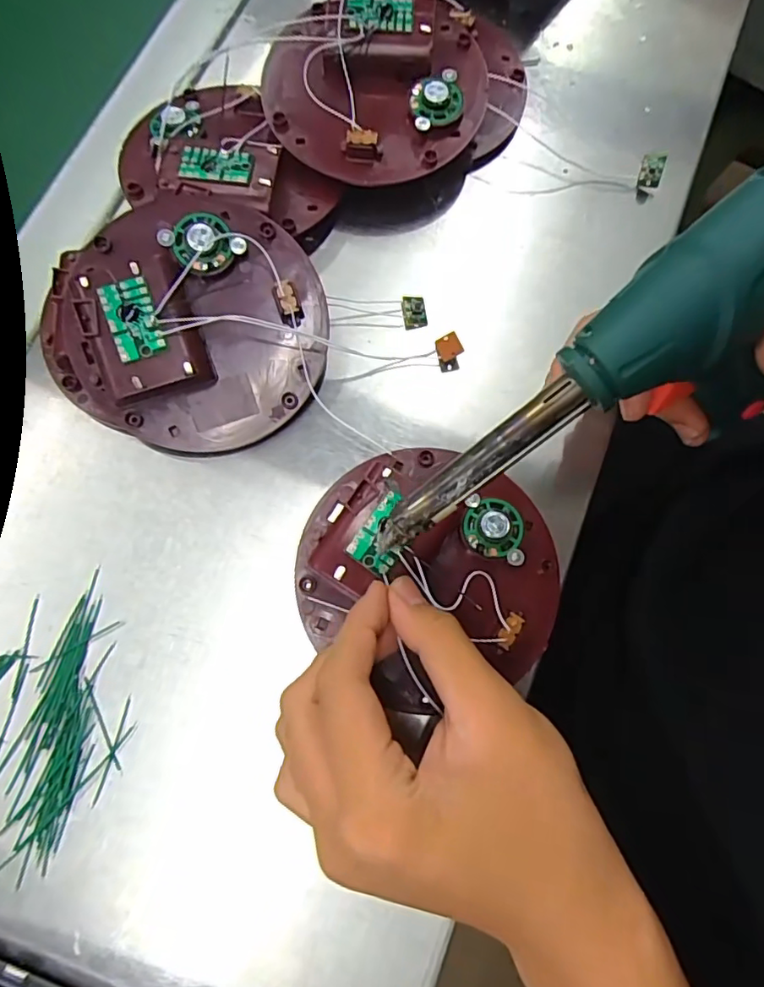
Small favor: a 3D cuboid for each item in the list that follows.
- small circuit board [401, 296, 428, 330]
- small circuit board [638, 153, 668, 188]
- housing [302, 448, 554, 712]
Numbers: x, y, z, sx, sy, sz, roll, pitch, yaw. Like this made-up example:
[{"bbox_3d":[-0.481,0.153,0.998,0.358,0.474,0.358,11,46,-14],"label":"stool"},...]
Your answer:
[{"bbox_3d":[0.017,-0.097,0.296,0.013,0.004,0.017,-9,94,4],"label":"small circuit board"},{"bbox_3d":[0.155,-0.185,0.317,0.012,0.017,0.004,3,42,4],"label":"small circuit board"},{"bbox_3d":[0.023,0.034,0.251,0.119,0.026,0.110,0,74,-1],"label":"housing"}]

